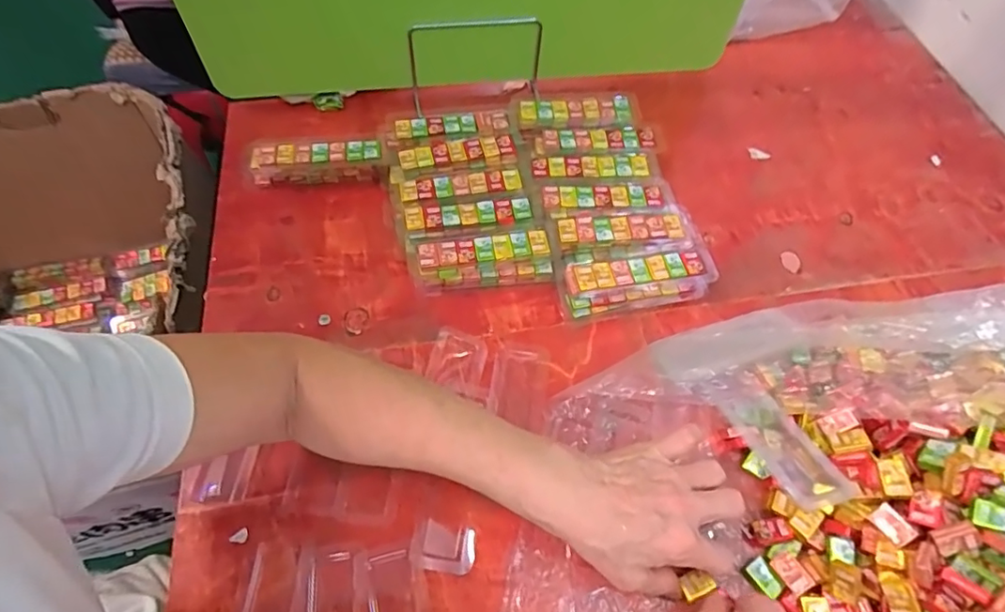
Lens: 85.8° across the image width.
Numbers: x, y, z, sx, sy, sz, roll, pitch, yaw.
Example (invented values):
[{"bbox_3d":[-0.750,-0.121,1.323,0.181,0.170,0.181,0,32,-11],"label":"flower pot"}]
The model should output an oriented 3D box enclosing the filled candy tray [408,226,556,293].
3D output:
[{"bbox_3d":[-0.019,-0.042,0.511,0.129,0.036,0.041,-7,59,-7],"label":"filled candy tray"}]

